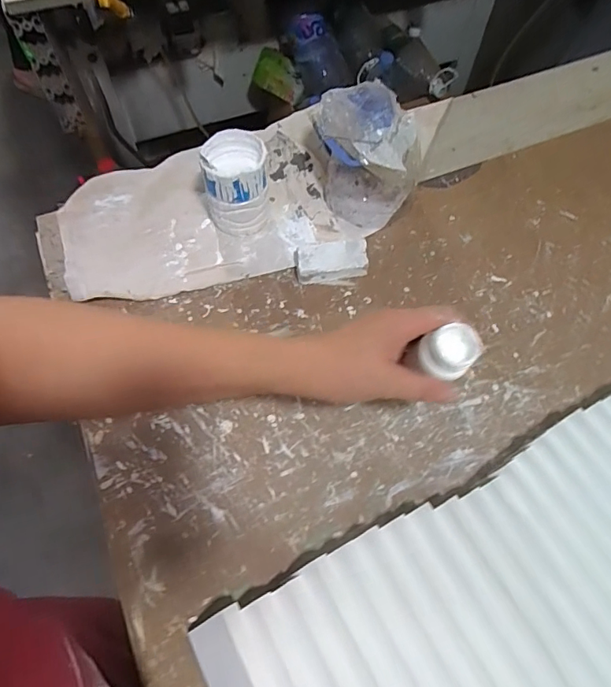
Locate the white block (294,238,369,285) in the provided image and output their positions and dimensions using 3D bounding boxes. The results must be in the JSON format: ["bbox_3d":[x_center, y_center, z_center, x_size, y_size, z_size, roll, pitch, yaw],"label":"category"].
[{"bbox_3d":[0.026,-0.085,0.487,0.072,0.025,0.033,-8,63,-6],"label":"white block"}]

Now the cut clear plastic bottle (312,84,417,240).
[{"bbox_3d":[0.069,-0.195,0.489,0.092,0.122,0.096,-27,67,-14],"label":"cut clear plastic bottle"}]

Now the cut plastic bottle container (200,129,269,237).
[{"bbox_3d":[-0.072,-0.164,0.493,0.067,0.082,0.069,-6,63,-5],"label":"cut plastic bottle container"}]

